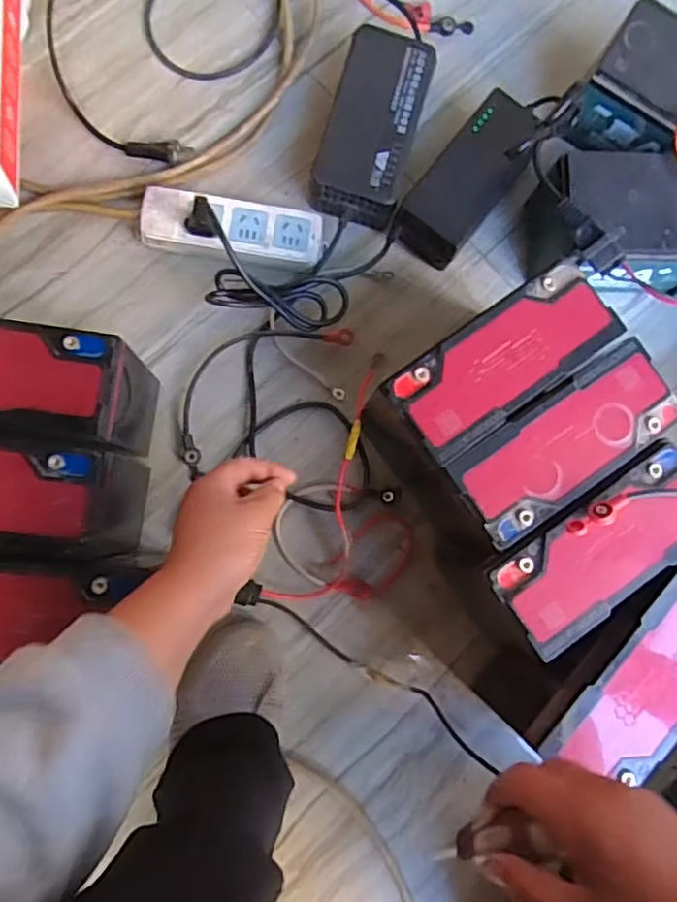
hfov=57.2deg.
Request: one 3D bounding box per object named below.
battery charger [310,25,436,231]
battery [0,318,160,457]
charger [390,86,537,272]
[{"bbox_3d":[0.033,-0.309,0.608,0.091,0.056,0.180,16,83,-4],"label":"battery charger"},{"bbox_3d":[-0.249,-0.049,0.499,0.173,0.166,0.087,9,84,-5],"label":"battery"},{"bbox_3d":[0.127,-0.267,0.615,0.070,0.054,0.172,38,82,-1],"label":"charger"}]

